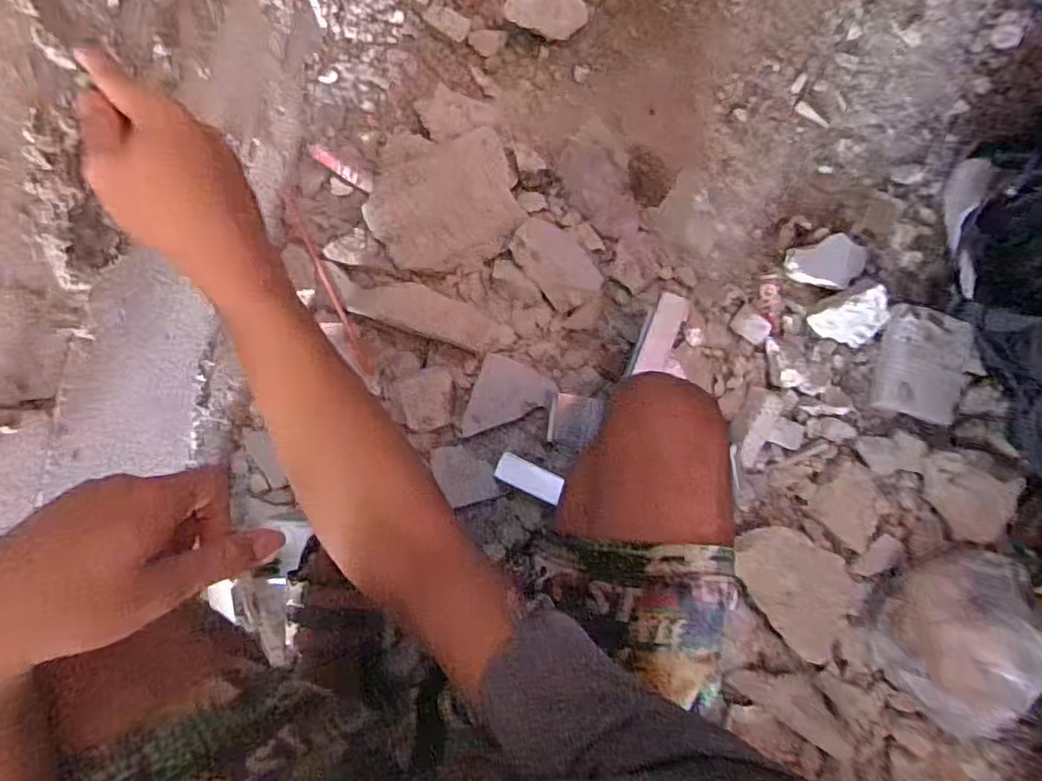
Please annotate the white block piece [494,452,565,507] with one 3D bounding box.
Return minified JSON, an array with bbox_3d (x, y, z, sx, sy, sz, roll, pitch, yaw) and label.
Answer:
[{"bbox_3d":[0.012,0.105,0.723,0.084,0.023,0.035,25,87,17],"label":"white block piece"}]

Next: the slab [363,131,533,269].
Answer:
[{"bbox_3d":[-0.098,-0.237,0.789,0.190,0.026,0.150,-15,101,-3],"label":"slab"}]

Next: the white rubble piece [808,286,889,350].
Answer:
[{"bbox_3d":[0.447,-0.092,0.819,0.094,0.029,0.061,-24,87,-2],"label":"white rubble piece"}]

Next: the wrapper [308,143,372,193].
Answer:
[{"bbox_3d":[-0.245,-0.302,0.827,0.110,0.017,0.018,34,87,-1],"label":"wrapper"}]

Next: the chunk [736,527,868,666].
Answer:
[{"bbox_3d":[0.347,0.244,0.761,0.173,0.053,0.117,44,87,2],"label":"chunk"}]

